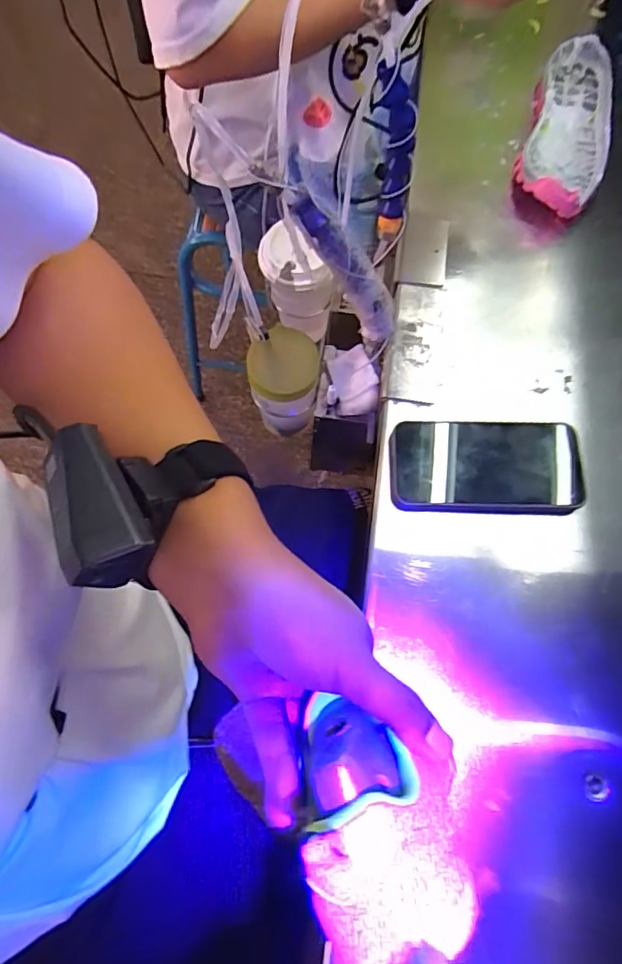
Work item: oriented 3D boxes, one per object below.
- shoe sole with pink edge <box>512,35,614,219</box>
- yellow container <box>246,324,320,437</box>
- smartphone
[{"bbox_3d":[0.288,-0.390,0.576,0.089,0.053,0.253,17,70,9],"label":"shoe sole with pink edge"},{"bbox_3d":[-0.027,-0.101,0.563,0.070,0.125,0.066,-1,68,2],"label":"yellow container"},{"bbox_3d":[0.153,-0.013,0.443,0.164,0.017,0.081,0,71,0],"label":"smartphone"}]

